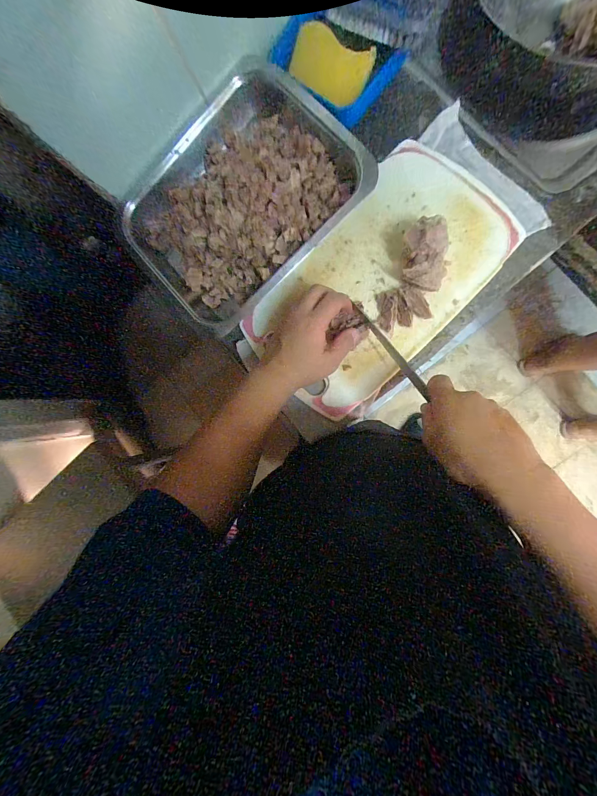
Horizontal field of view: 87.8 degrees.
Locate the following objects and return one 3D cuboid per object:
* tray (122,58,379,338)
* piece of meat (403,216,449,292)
[{"bbox_3d":[-0.093,-0.290,0.449,0.327,0.068,0.275,-44,84,7],"label":"tray"},{"bbox_3d":[0.173,-0.192,0.424,0.059,0.043,0.086,2,91,10],"label":"piece of meat"}]

